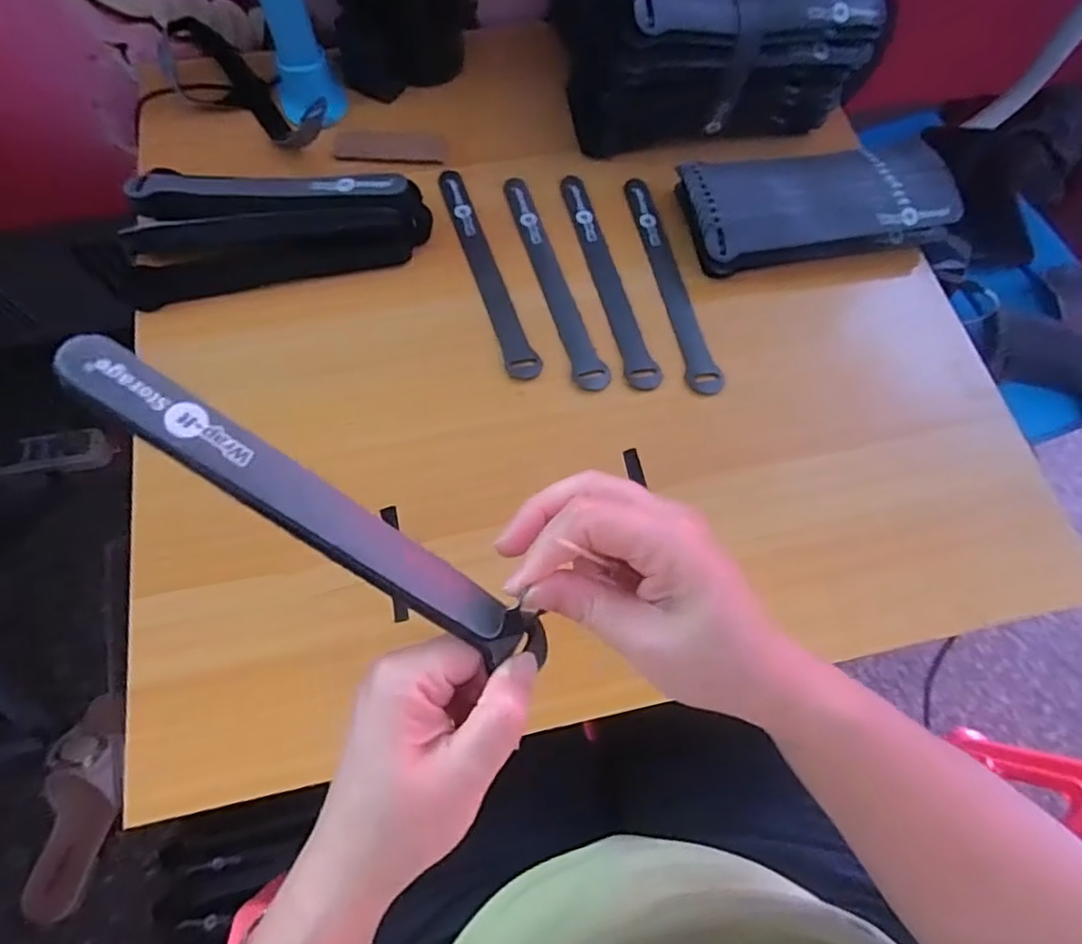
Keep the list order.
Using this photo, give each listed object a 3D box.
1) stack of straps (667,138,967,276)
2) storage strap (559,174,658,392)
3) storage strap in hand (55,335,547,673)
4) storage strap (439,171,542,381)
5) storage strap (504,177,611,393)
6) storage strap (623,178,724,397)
[{"bbox_3d":[0.216,-0.213,0.491,0.229,0.037,0.095,-14,69,-7],"label":"stack of straps"},{"bbox_3d":[0.050,-0.152,0.481,0.023,0.004,0.208,-11,69,-6],"label":"storage strap"},{"bbox_3d":[-0.078,0.016,0.231,0.195,0.016,0.022,36,67,-11],"label":"storage strap in hand"},{"bbox_3d":[-0.042,-0.157,0.479,0.023,0.004,0.205,-16,70,-8],"label":"storage strap"},{"bbox_3d":[0.009,-0.149,0.477,0.024,0.004,0.204,-14,69,-7],"label":"storage strap"},{"bbox_3d":[0.099,-0.149,0.482,0.025,0.008,0.205,-12,67,2],"label":"storage strap"}]

